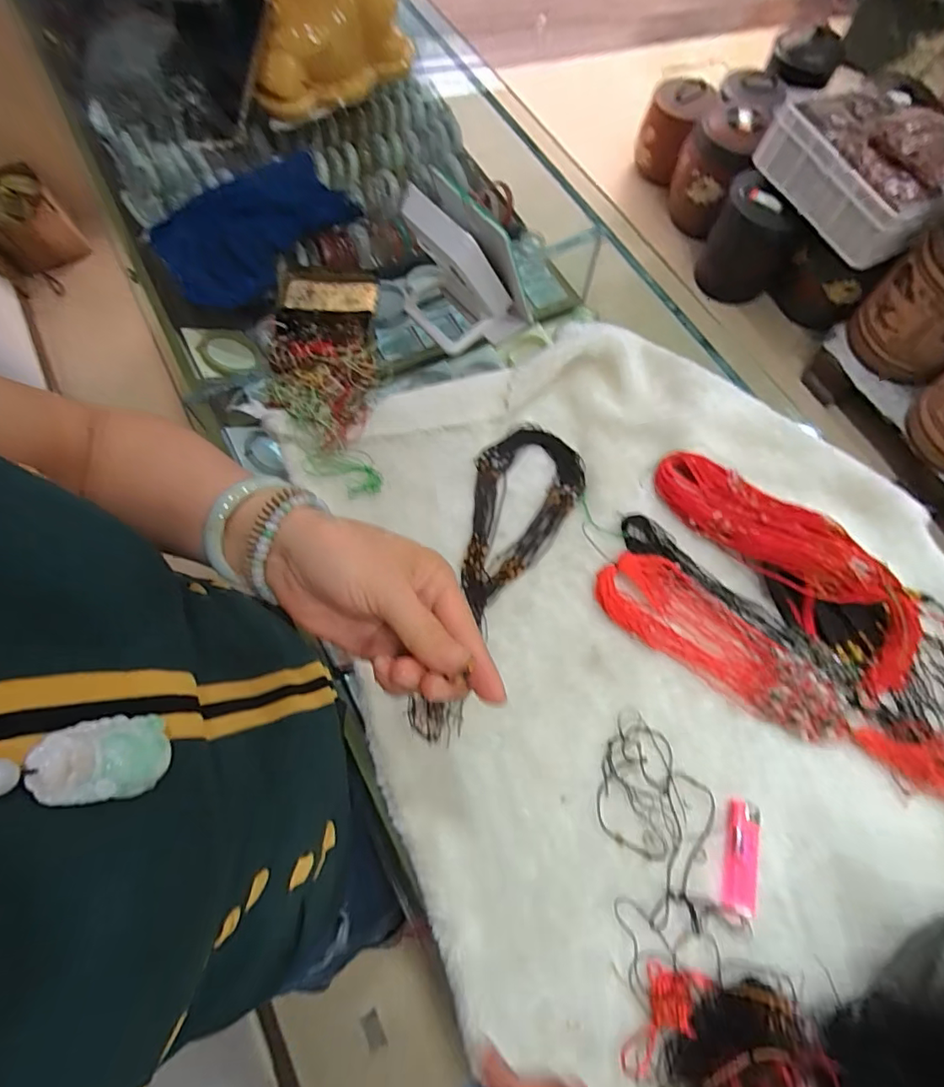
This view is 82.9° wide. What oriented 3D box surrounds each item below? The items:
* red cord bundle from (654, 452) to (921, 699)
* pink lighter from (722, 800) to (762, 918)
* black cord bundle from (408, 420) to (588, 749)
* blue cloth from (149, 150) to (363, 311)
[{"bbox_3d":[0.296,0.007,0.497,0.078,0.044,0.273,-40,75,-14],"label":"red cord bundle"},{"bbox_3d":[0.216,0.251,0.430,0.028,0.014,0.080,16,70,5],"label":"pink lighter"},{"bbox_3d":[0.021,0.026,0.513,0.102,0.017,0.325,19,70,7],"label":"black cord bundle"},{"bbox_3d":[-0.262,-0.384,0.665,0.242,0.055,0.173,-42,75,-14],"label":"blue cloth"}]

